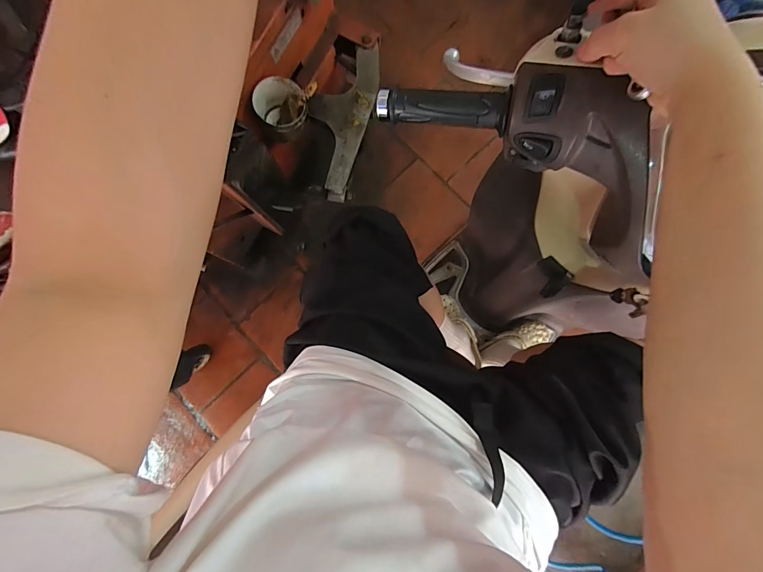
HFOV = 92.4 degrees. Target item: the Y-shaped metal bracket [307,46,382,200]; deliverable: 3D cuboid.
[{"bbox_3d":[-0.122,-0.487,1.050,0.178,0.045,0.465,18,82,5],"label":"Y-shaped metal bracket"}]

